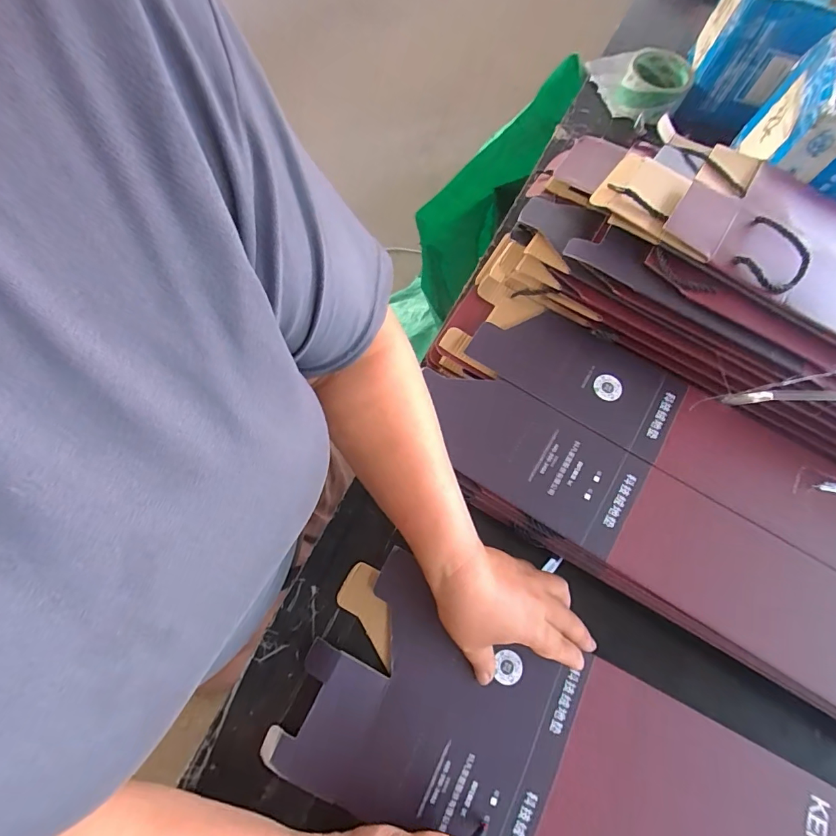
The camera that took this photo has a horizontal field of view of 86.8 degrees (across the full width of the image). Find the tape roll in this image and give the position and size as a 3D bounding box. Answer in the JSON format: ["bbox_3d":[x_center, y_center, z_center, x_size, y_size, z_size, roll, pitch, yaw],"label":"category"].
[{"bbox_3d":[0.299,-0.467,0.615,0.140,0.051,0.099,29,71,8],"label":"tape roll"}]

